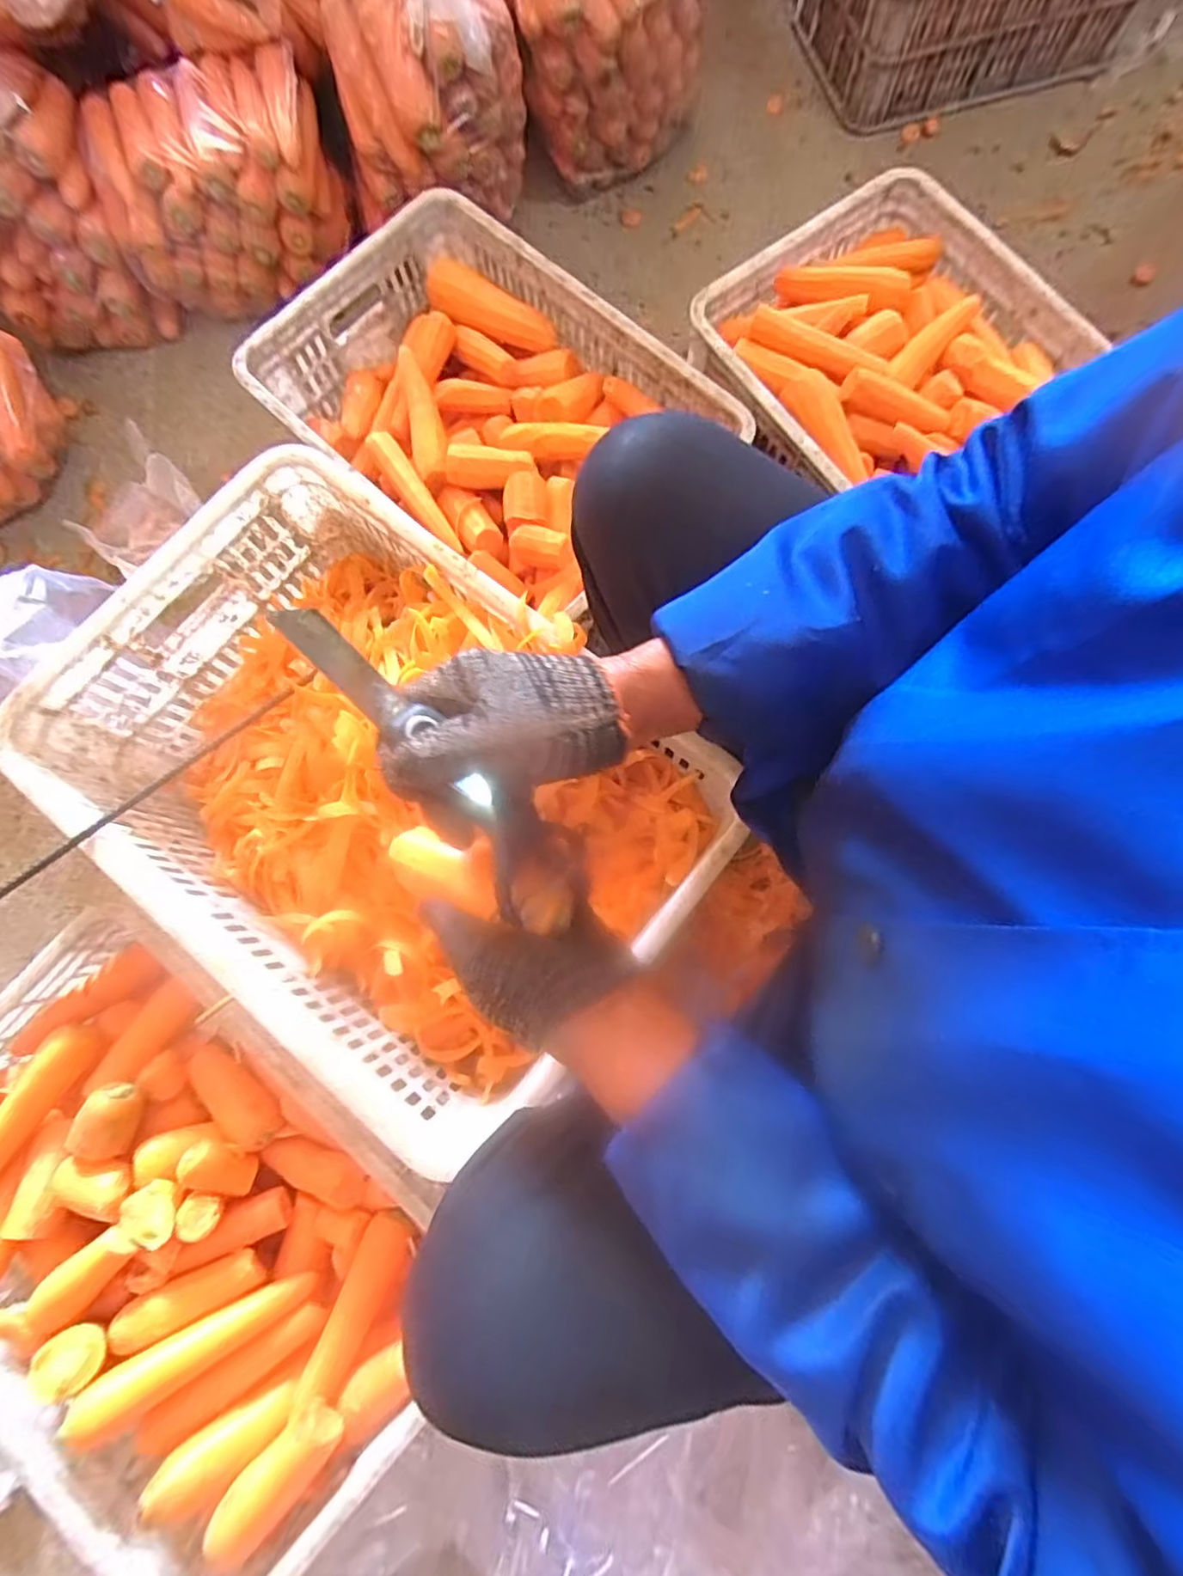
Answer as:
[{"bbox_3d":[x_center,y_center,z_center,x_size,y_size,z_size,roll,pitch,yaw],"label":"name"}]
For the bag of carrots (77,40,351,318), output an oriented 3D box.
[{"bbox_3d":[-0.559,-0.911,0.930,0.336,0.186,0.217,-12,79,-1],"label":"bag of carrots"}]

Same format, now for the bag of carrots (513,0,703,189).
[{"bbox_3d":[0.026,-1.114,0.900,0.264,0.295,0.215,5,79,2],"label":"bag of carrots"}]

